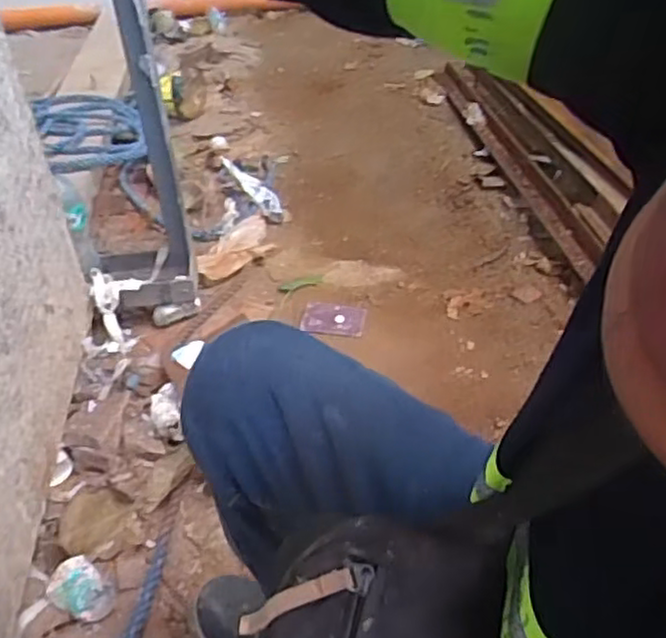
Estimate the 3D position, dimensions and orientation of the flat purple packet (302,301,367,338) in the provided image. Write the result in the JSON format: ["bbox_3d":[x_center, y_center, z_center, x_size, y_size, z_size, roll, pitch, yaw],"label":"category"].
[{"bbox_3d":[0.001,-0.002,1.404,0.129,0.011,0.096,9,44,12],"label":"flat purple packet"}]

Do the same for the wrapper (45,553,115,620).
[{"bbox_3d":[-0.334,0.363,0.925,0.090,0.035,0.069,30,48,34],"label":"wrapper"}]

